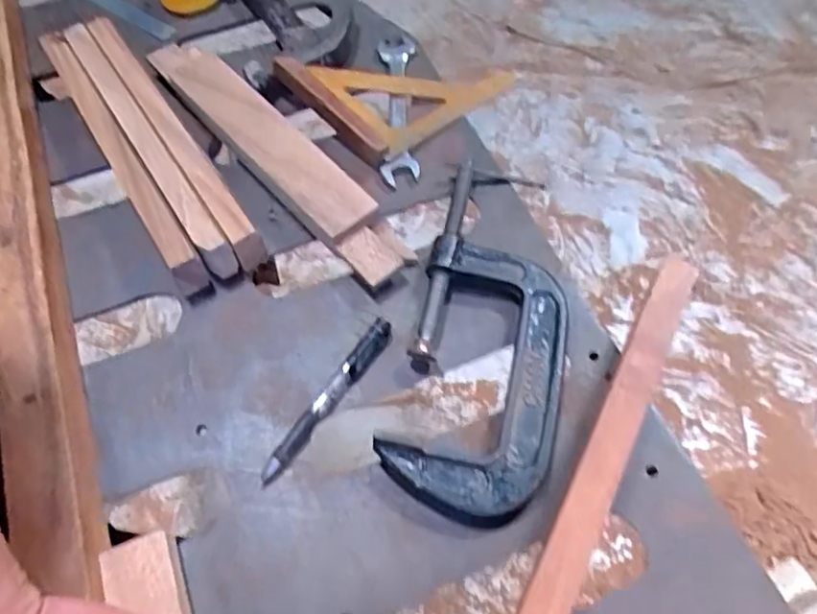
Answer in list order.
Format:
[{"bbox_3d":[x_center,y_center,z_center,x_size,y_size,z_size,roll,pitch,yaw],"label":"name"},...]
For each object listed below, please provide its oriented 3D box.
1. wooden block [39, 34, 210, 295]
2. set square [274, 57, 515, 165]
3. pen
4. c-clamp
[{"bbox_3d":[-0.242,-0.127,0.530,0.021,0.051,0.291,-31,63,-15],"label":"wooden block"},{"bbox_3d":[-0.001,-0.174,0.565,0.214,0.020,0.106,-3,59,-14],"label":"set square"},{"bbox_3d":[-0.054,0.063,0.436,0.014,0.011,0.135,31,65,18],"label":"pen"},{"bbox_3d":[0.057,0.020,0.440,0.110,0.045,0.238,12,61,9],"label":"c-clamp"}]

